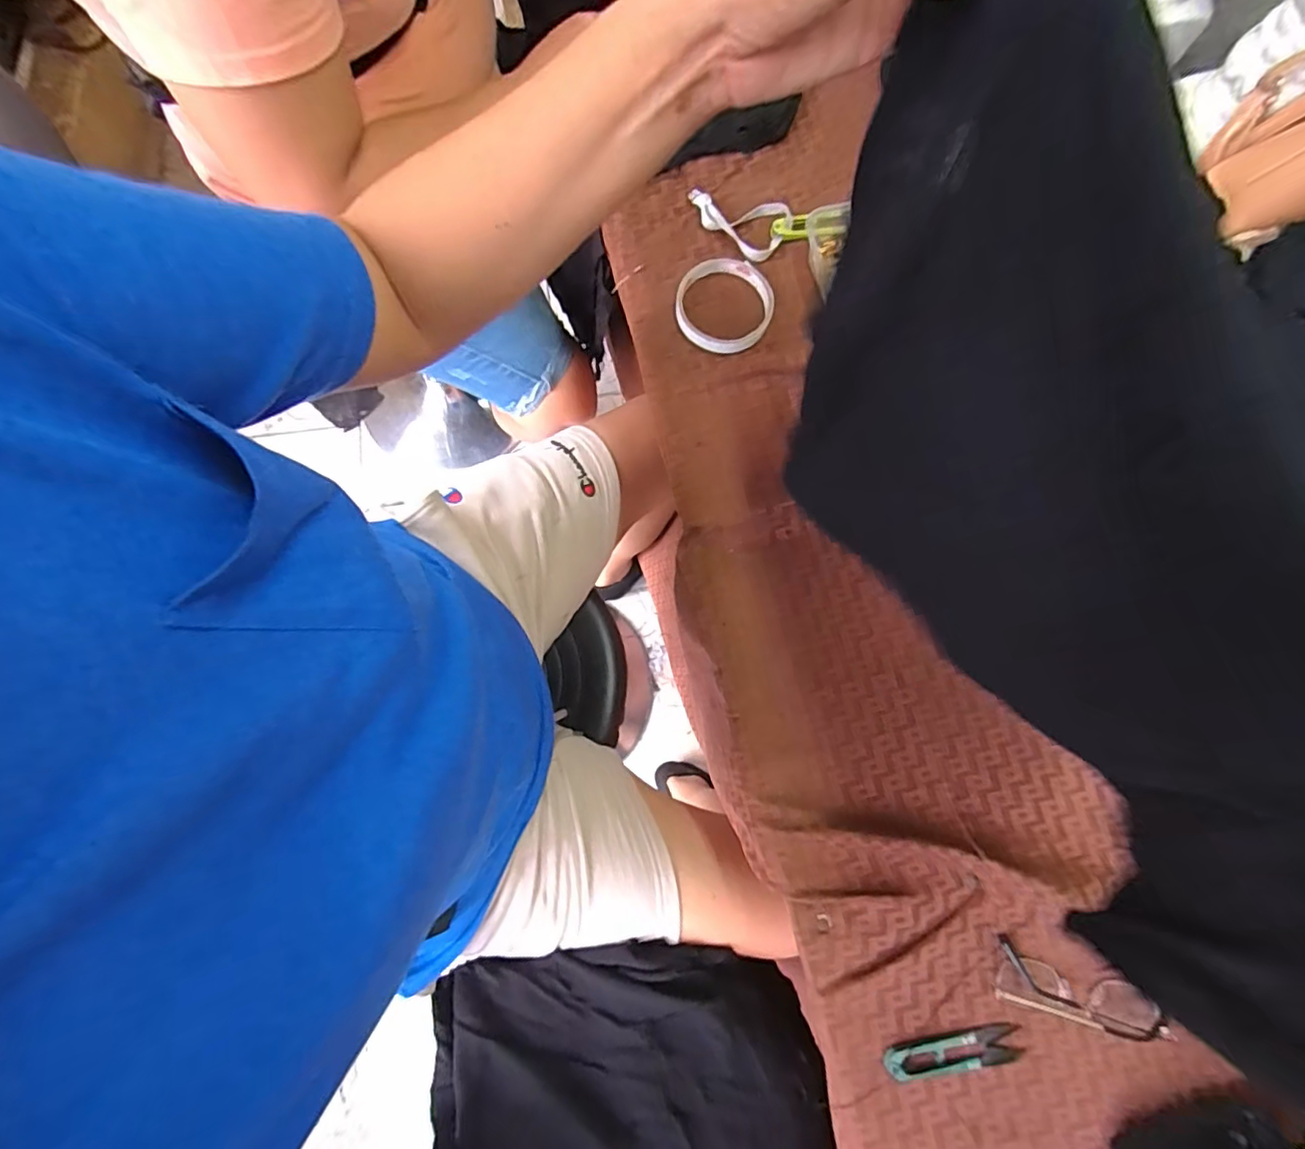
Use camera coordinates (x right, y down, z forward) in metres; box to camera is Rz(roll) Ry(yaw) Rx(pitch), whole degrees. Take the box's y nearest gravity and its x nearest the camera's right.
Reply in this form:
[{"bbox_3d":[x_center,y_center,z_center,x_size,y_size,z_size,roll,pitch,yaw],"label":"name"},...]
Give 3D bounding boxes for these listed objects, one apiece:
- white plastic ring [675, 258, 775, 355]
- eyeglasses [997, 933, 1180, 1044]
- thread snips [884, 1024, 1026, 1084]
[{"bbox_3d":[0.063,-0.237,0.490,0.083,0.011,0.088,0,79,-1],"label":"white plastic ring"},{"bbox_3d":[0.312,0.307,0.404,0.118,0.020,0.038,19,79,3],"label":"eyeglasses"},{"bbox_3d":[0.221,0.352,0.407,0.101,0.005,0.025,-10,79,-3],"label":"thread snips"}]

